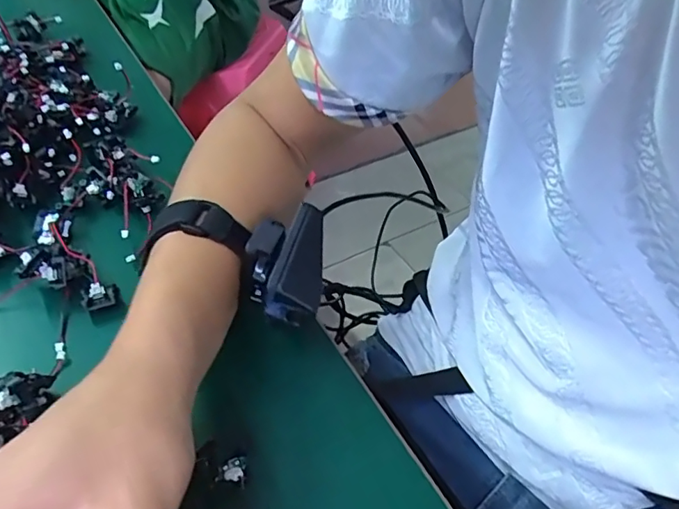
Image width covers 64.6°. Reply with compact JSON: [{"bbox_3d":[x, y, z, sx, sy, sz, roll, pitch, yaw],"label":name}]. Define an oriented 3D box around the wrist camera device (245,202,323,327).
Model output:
[{"bbox_3d":[-0.028,0.002,0.292,0.037,0.028,0.068,2,46,-4],"label":"wrist camera device"}]

